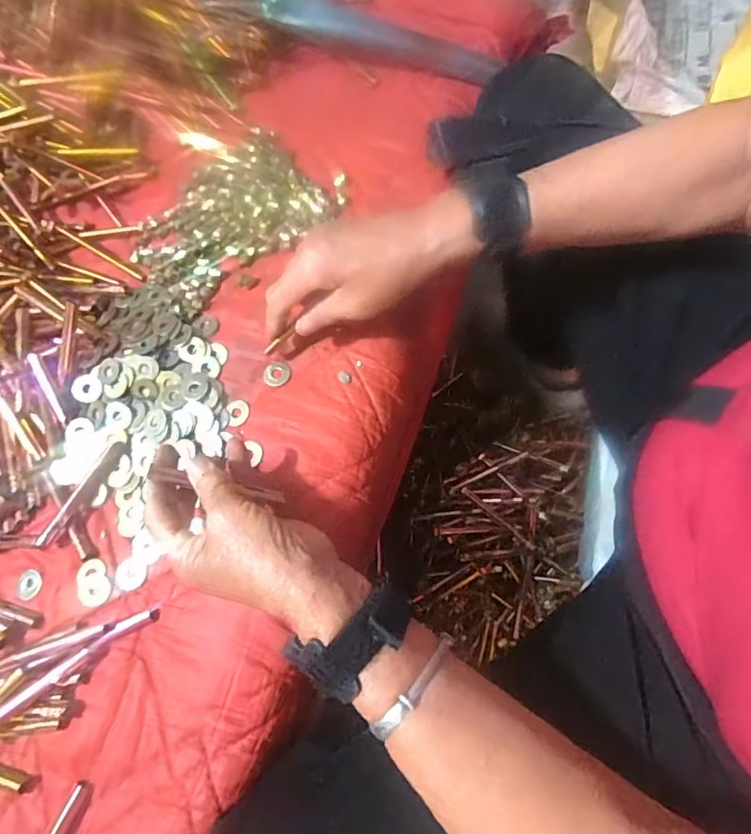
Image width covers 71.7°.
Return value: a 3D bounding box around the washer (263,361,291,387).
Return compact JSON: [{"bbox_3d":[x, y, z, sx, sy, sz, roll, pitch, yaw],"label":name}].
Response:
[{"bbox_3d":[-0.080,-0.035,0.419,0.022,0.004,0.022,-2,69,6],"label":"washer"}]

